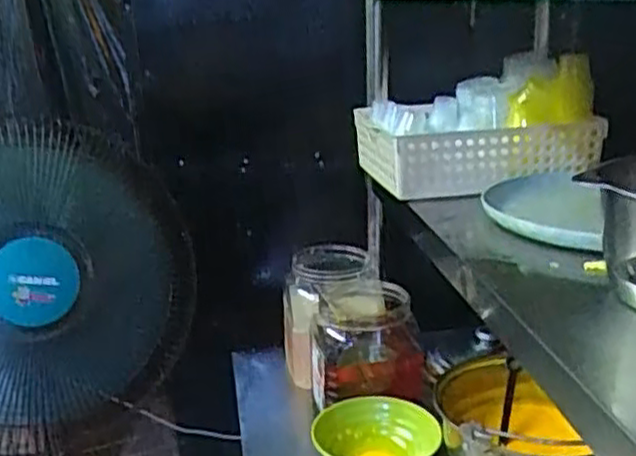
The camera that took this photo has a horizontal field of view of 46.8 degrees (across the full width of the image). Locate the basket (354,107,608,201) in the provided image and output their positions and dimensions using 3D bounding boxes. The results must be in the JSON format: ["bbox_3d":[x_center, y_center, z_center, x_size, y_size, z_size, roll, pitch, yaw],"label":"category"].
[{"bbox_3d":[0.202,-0.102,0.958,0.264,0.082,0.182,-8,20,-20],"label":"basket"}]

